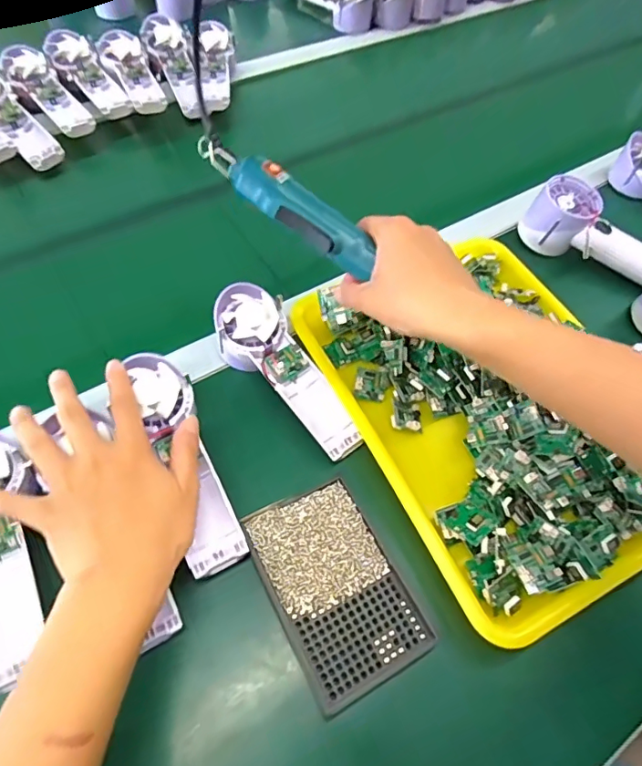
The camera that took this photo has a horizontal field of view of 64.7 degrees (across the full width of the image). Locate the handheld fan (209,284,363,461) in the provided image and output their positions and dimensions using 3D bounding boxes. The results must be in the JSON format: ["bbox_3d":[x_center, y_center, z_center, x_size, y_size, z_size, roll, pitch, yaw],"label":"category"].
[{"bbox_3d":[-0.030,-0.009,0.451,0.061,0.040,0.177,-34,78,-22],"label":"handheld fan"}]

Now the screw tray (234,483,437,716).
[{"bbox_3d":[0.009,0.141,0.359,0.086,0.011,0.134,-23,62,-17],"label":"screw tray"}]

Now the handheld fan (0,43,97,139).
[{"bbox_3d":[-0.345,-0.372,0.641,0.055,0.032,0.175,-37,67,-23],"label":"handheld fan"}]

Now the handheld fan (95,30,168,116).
[{"bbox_3d":[-0.250,-0.409,0.671,0.054,0.030,0.176,-20,61,-16],"label":"handheld fan"}]

